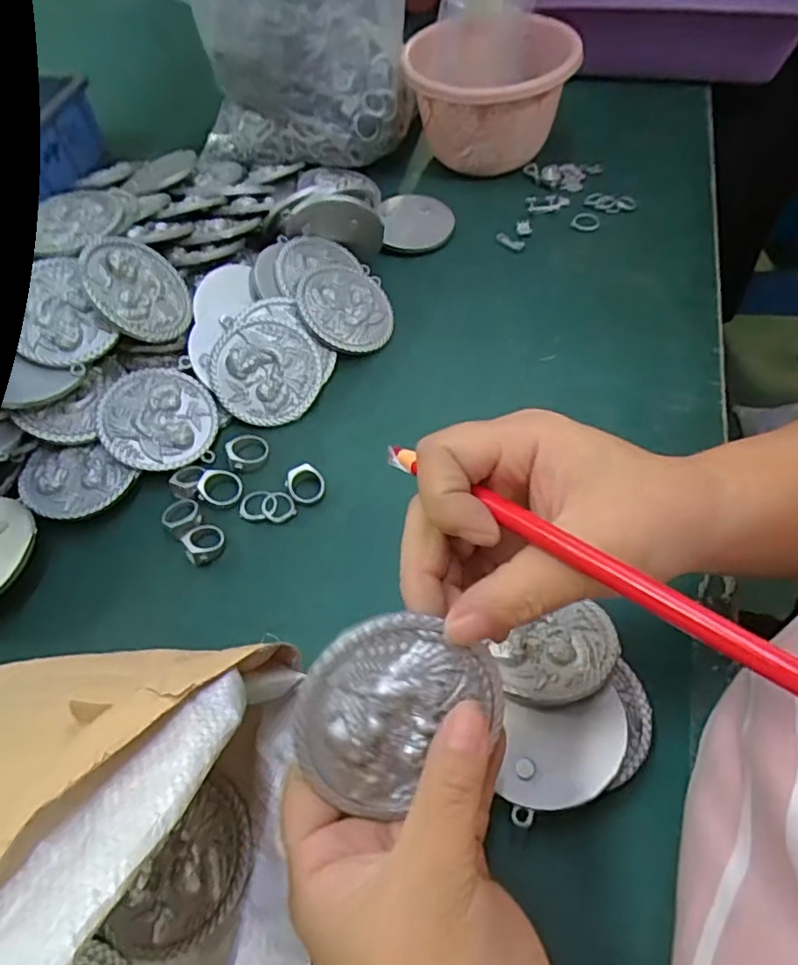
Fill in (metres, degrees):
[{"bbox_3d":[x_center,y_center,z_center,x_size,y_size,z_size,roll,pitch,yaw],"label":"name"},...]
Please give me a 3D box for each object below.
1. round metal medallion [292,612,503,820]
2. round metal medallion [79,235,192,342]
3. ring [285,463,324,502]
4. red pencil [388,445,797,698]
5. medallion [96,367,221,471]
[{"bbox_3d":[-0.002,0.078,0.210,0.069,0.007,0.061,-40,106,-4],"label":"round metal medallion"},{"bbox_3d":[-0.173,-0.129,0.408,0.007,0.072,0.072,-22,44,39],"label":"round metal medallion"},{"bbox_3d":[-0.059,0.001,0.387,0.022,0.011,0.023,-2,56,2],"label":"ring"},{"bbox_3d":[0.056,0.022,0.193,0.165,0.006,0.008,30,62,35],"label":"red pencil"},{"bbox_3d":[-0.160,-0.043,0.410,0.073,0.007,0.073,6,67,-17],"label":"medallion"}]

